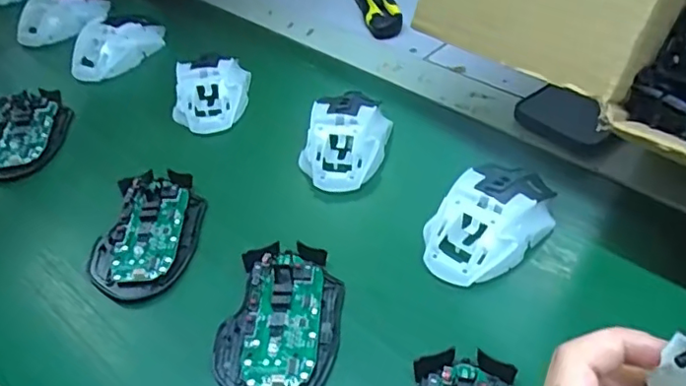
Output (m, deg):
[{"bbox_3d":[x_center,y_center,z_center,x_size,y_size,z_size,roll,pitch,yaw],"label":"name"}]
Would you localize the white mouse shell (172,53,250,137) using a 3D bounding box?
[{"bbox_3d":[-0.125,-0.094,0.548,0.064,0.039,0.087,-1,44,6],"label":"white mouse shell"}]

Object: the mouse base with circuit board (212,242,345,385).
[{"bbox_3d":[-0.039,0.081,0.374,0.074,0.017,0.113,6,46,13],"label":"mouse base with circuit board"}]

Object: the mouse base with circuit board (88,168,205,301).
[{"bbox_3d":[-0.144,0.027,0.439,0.070,0.024,0.114,-1,44,6],"label":"mouse base with circuit board"}]

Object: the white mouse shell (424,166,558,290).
[{"bbox_3d":[0.105,0.018,0.414,0.059,0.038,0.110,32,56,33],"label":"white mouse shell"}]

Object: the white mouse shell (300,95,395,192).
[{"bbox_3d":[0.002,-0.047,0.485,0.063,0.032,0.096,10,47,17],"label":"white mouse shell"}]

